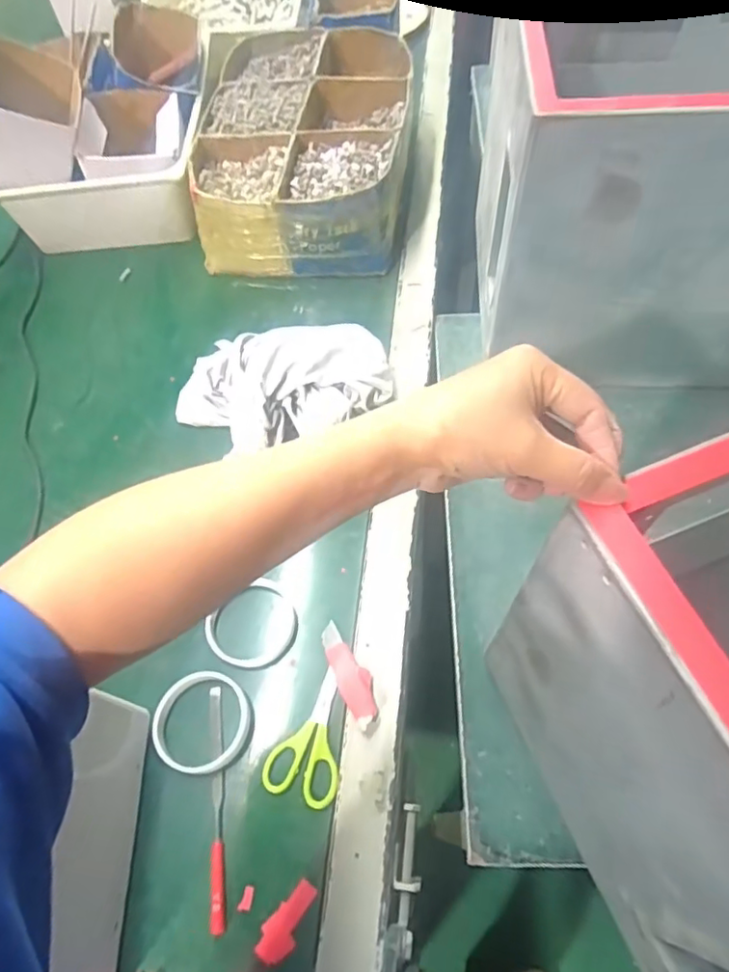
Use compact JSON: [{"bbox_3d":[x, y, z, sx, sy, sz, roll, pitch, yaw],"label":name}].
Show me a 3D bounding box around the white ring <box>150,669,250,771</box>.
[{"bbox_3d":[-0.144,0.208,0.526,0.085,0.016,0.084,-2,60,3],"label":"white ring"}]

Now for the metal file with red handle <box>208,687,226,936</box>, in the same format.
[{"bbox_3d":[-0.125,0.264,0.499,0.013,0.008,0.183,-9,59,-1],"label":"metal file with red handle"}]

